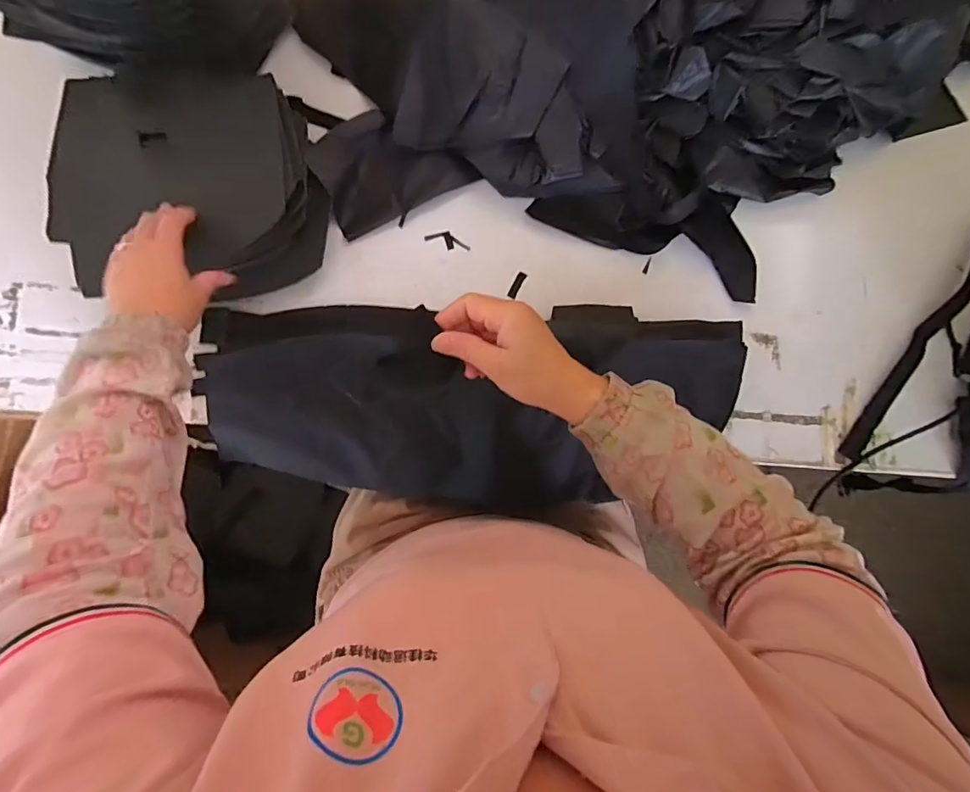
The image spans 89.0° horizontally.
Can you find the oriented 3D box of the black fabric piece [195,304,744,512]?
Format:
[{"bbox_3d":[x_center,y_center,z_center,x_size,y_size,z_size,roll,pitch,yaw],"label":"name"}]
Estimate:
[{"bbox_3d":[-0.020,0.010,0.546,0.573,0.060,0.224,0,84,4],"label":"black fabric piece"}]

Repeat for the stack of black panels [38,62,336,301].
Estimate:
[{"bbox_3d":[-0.308,-0.222,0.526,0.247,0.071,0.233,-3,84,-2],"label":"stack of black panels"}]

